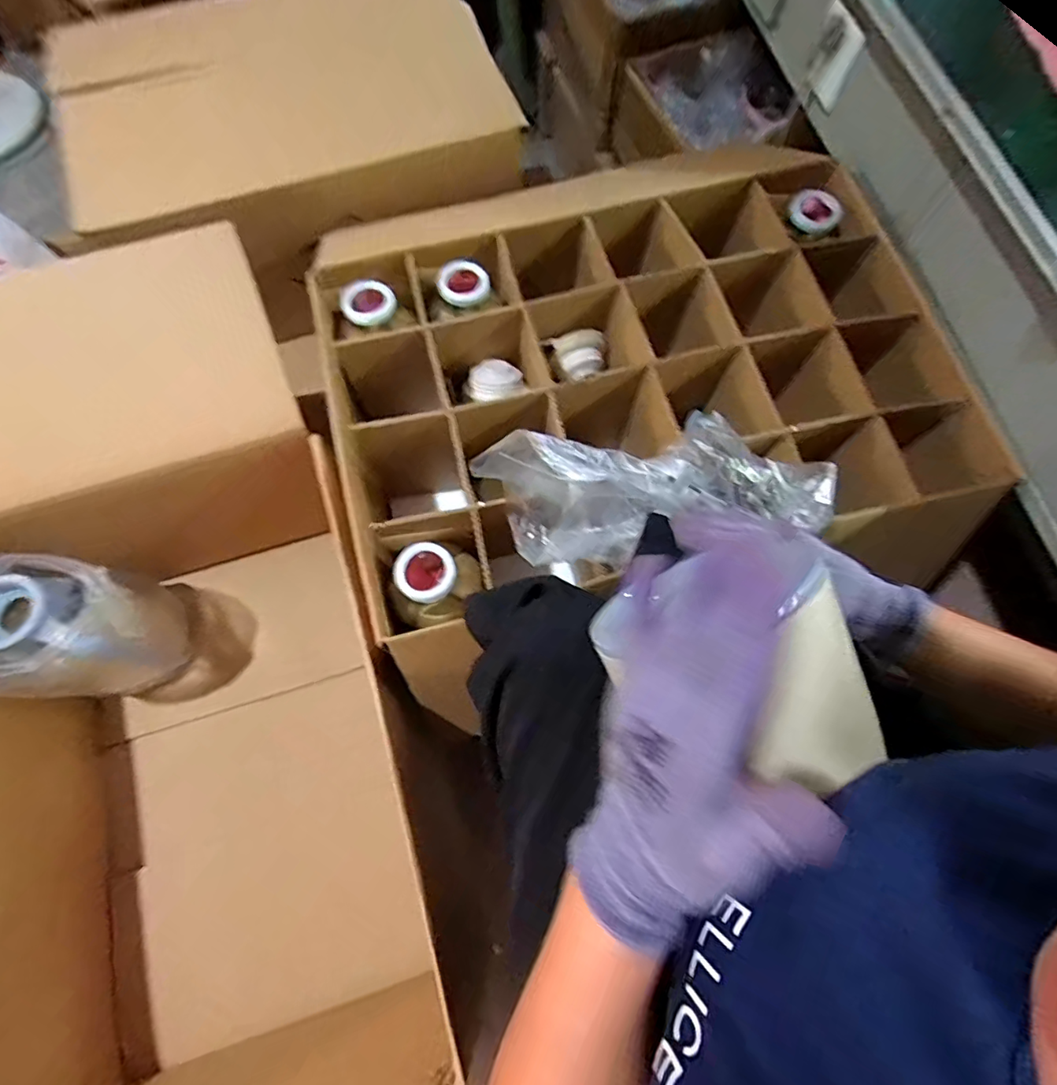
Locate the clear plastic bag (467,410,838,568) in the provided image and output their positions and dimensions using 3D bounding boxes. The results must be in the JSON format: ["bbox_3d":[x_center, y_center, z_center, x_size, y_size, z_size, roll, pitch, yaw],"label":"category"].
[{"bbox_3d":[0.123,-0.059,0.502,0.310,0.121,0.116,-5,71,-1],"label":"clear plastic bag"}]

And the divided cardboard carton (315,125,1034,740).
[{"bbox_3d":[0.138,-0.182,0.657,0.731,0.173,0.546,-17,72,-7],"label":"divided cardboard carton"}]

